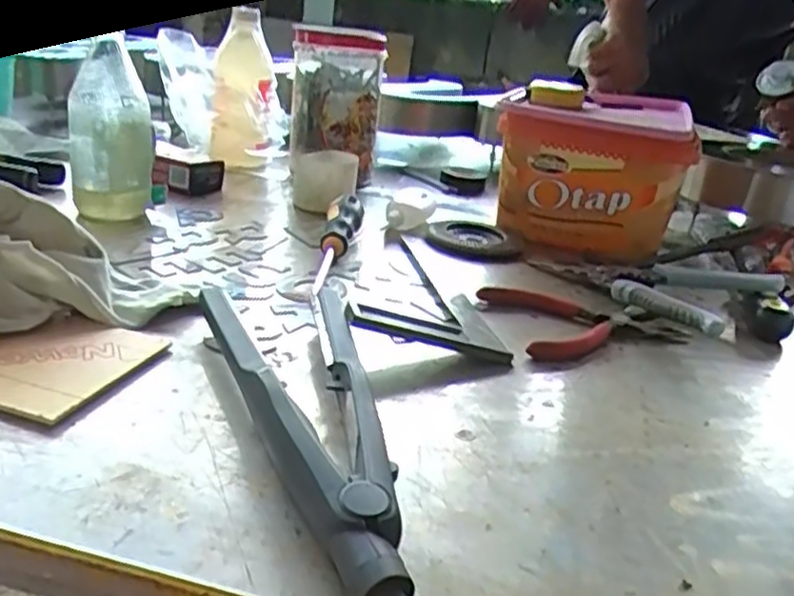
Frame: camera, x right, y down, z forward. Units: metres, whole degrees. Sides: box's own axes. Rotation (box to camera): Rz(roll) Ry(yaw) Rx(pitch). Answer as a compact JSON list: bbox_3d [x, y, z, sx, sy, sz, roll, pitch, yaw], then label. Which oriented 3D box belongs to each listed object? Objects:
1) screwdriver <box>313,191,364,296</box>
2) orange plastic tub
[{"bbox_3d":[-0.051,-0.052,0.632,0.029,0.037,0.155,7,23,1],"label":"screwdriver"},{"bbox_3d":[0.209,-0.137,0.779,0.186,0.125,0.189,15,25,20],"label":"orange plastic tub"}]

